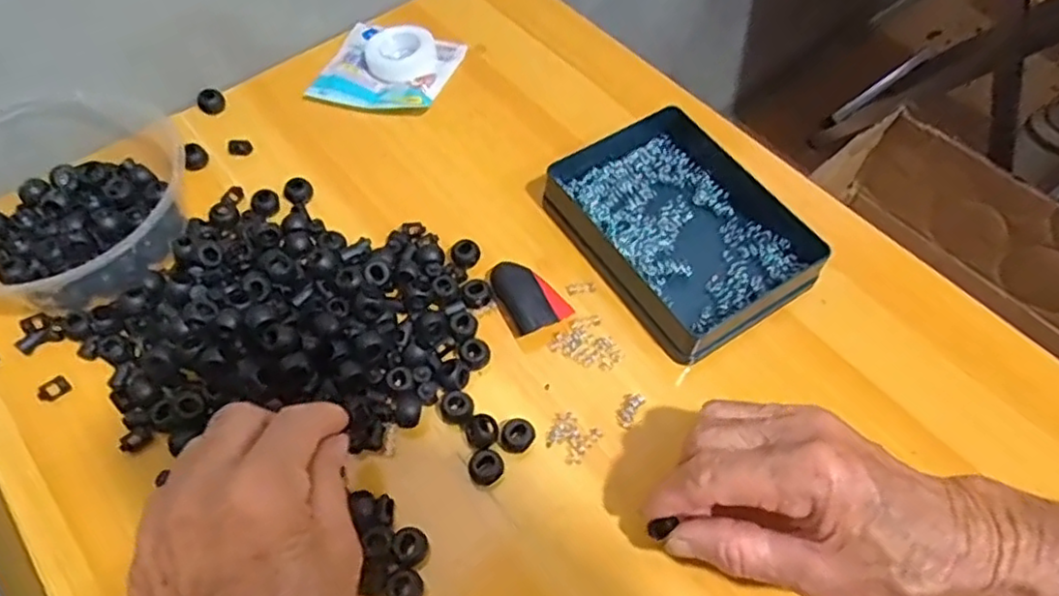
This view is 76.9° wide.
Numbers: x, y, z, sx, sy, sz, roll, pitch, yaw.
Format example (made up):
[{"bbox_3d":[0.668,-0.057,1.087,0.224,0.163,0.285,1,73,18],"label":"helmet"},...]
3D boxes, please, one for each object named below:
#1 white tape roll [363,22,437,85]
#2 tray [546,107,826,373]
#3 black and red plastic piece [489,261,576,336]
[{"bbox_3d":[-0.097,-0.186,0.504,0.053,0.014,0.053,1,59,-1],"label":"white tape roll"},{"bbox_3d":[0.092,-0.049,0.417,0.113,0.030,0.156,-29,64,-17],"label":"tray"},{"bbox_3d":[-0.001,-0.001,0.394,0.032,0.016,0.048,-26,63,-16],"label":"black and red plastic piece"}]

